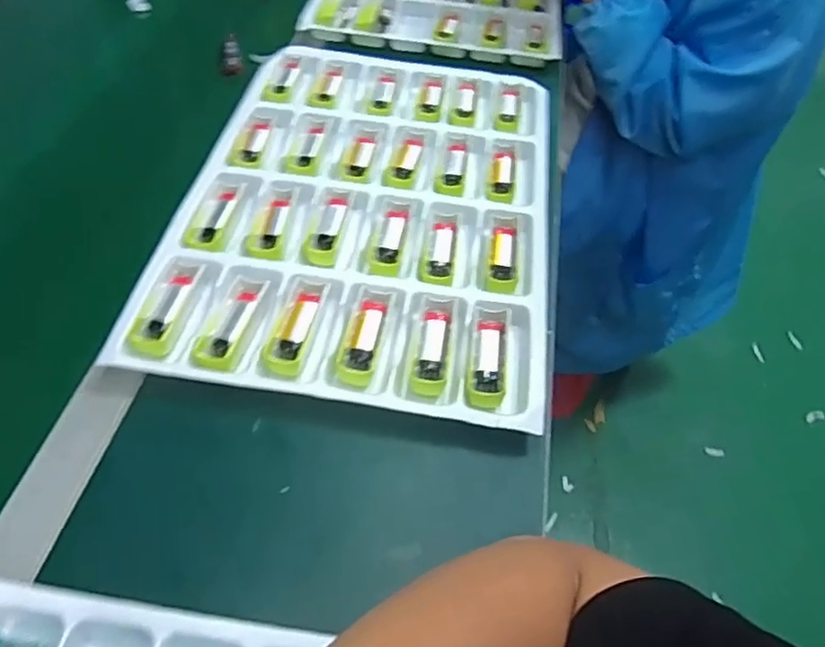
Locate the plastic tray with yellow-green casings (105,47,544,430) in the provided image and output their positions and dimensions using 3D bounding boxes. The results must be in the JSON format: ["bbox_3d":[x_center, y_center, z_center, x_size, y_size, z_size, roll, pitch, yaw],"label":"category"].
[{"bbox_3d":[-0.036,-0.121,0.577,0.320,0.024,0.443,8,51,1],"label":"plastic tray with yellow-green casings"}]

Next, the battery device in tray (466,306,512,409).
[{"bbox_3d":[0.058,0.027,0.468,0.031,0.026,0.084,8,51,1],"label":"battery device in tray"}]

